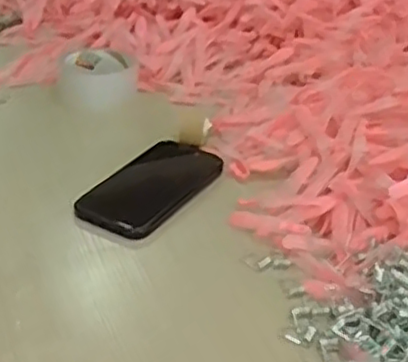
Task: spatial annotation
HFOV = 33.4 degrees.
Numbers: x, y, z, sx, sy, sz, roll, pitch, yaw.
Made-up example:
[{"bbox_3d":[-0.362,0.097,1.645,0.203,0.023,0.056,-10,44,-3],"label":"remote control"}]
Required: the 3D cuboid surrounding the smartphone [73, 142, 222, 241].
[{"bbox_3d":[-0.047,0.001,0.632,0.073,0.015,0.160,19,34,24],"label":"smartphone"}]

